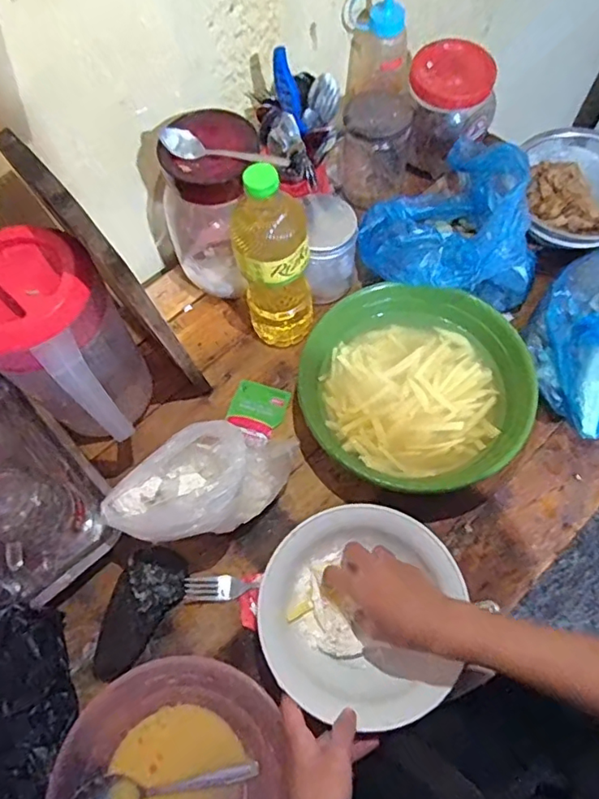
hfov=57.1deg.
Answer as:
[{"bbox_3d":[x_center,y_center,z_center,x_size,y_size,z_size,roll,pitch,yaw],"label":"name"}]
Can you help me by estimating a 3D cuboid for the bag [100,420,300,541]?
[{"bbox_3d":[-0.089,0.081,0.551,0.193,0.126,0.098,-35,69,-13],"label":"bag"}]

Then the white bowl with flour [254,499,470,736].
[{"bbox_3d":[0.056,0.200,0.527,0.179,0.061,0.180,-1,66,2],"label":"white bowl with flour"}]

